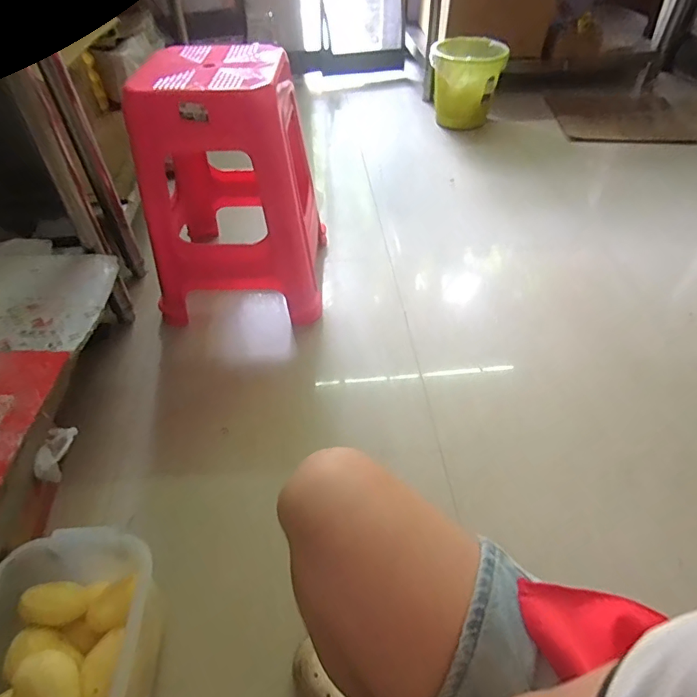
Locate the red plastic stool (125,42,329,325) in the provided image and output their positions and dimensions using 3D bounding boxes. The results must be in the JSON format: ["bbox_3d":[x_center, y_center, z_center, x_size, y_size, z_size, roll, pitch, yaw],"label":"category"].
[{"bbox_3d":[-0.260,-0.359,1.087,0.372,0.481,0.331,0,47,0],"label":"red plastic stool"}]

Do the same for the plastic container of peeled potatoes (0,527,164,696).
[{"bbox_3d":[-0.347,0.385,0.584,0.190,0.124,0.282,-6,47,-5],"label":"plastic container of peeled potatoes"}]

